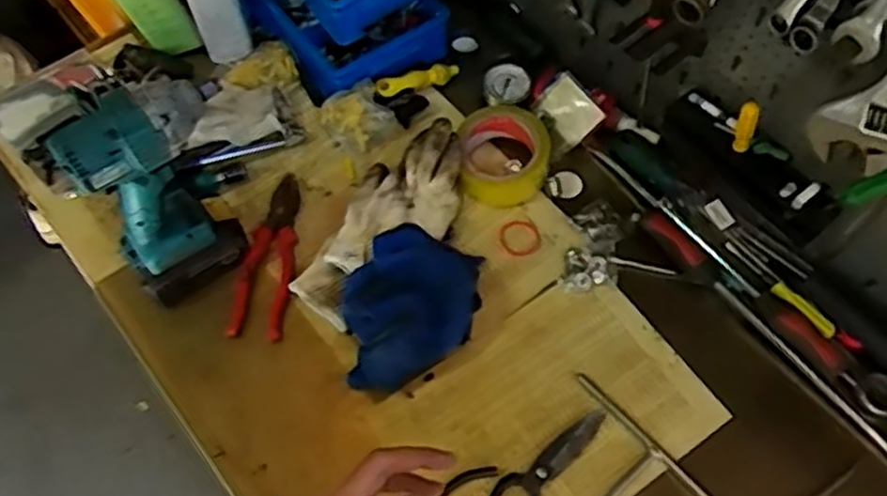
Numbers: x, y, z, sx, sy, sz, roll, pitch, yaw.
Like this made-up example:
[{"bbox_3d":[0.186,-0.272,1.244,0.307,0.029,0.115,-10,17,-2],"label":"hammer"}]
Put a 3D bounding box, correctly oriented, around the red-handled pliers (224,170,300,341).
[{"bbox_3d":[-0.189,0.004,0.814,0.056,0.014,0.192,5,62,2],"label":"red-handled pliers"}]

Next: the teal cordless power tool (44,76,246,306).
[{"bbox_3d":[-0.248,-0.053,0.691,0.138,0.232,0.067,-32,67,-16],"label":"teal cordless power tool"}]

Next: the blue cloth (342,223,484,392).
[{"bbox_3d":[-0.030,0.052,0.757,0.132,0.081,0.160,-1,62,-1],"label":"blue cloth"}]

